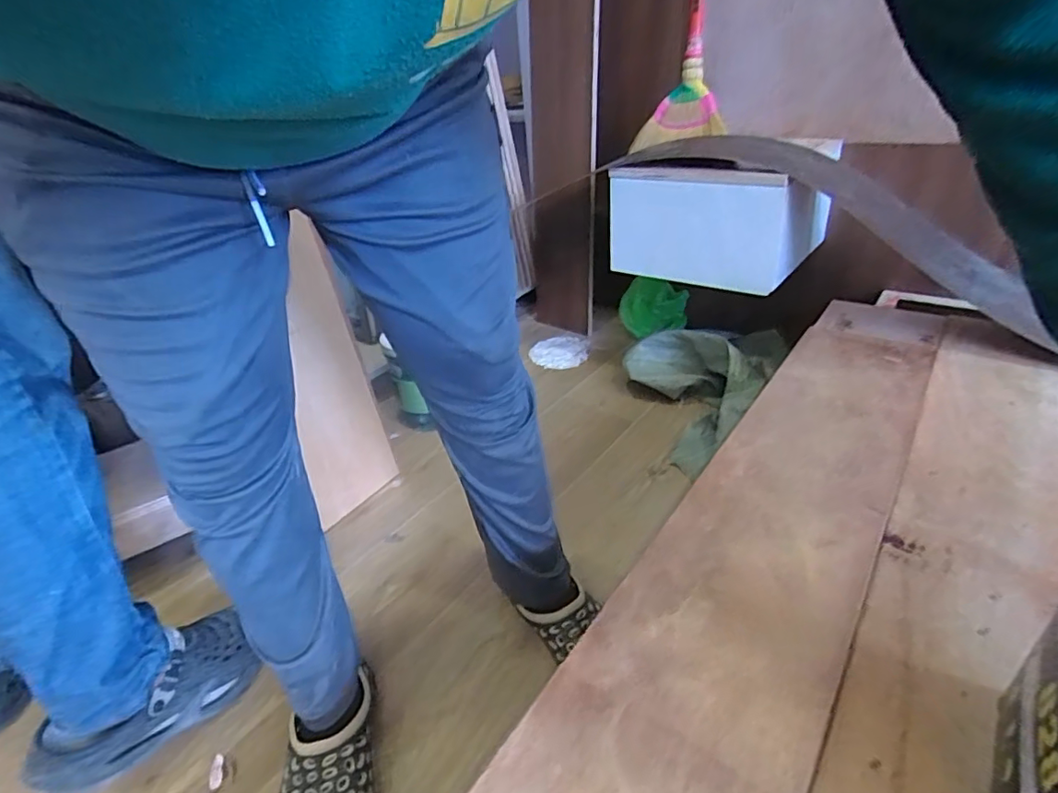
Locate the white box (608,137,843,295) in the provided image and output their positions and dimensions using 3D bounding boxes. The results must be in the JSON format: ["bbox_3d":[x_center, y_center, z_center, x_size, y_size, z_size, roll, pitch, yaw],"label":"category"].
[{"bbox_3d":[0.442,-0.424,1.240,0.394,0.226,0.371,18,39,34],"label":"white box"}]

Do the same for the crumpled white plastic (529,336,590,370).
[{"bbox_3d":[0.087,-0.121,1.576,0.169,0.055,0.148,0,32,9],"label":"crumpled white plastic"}]

